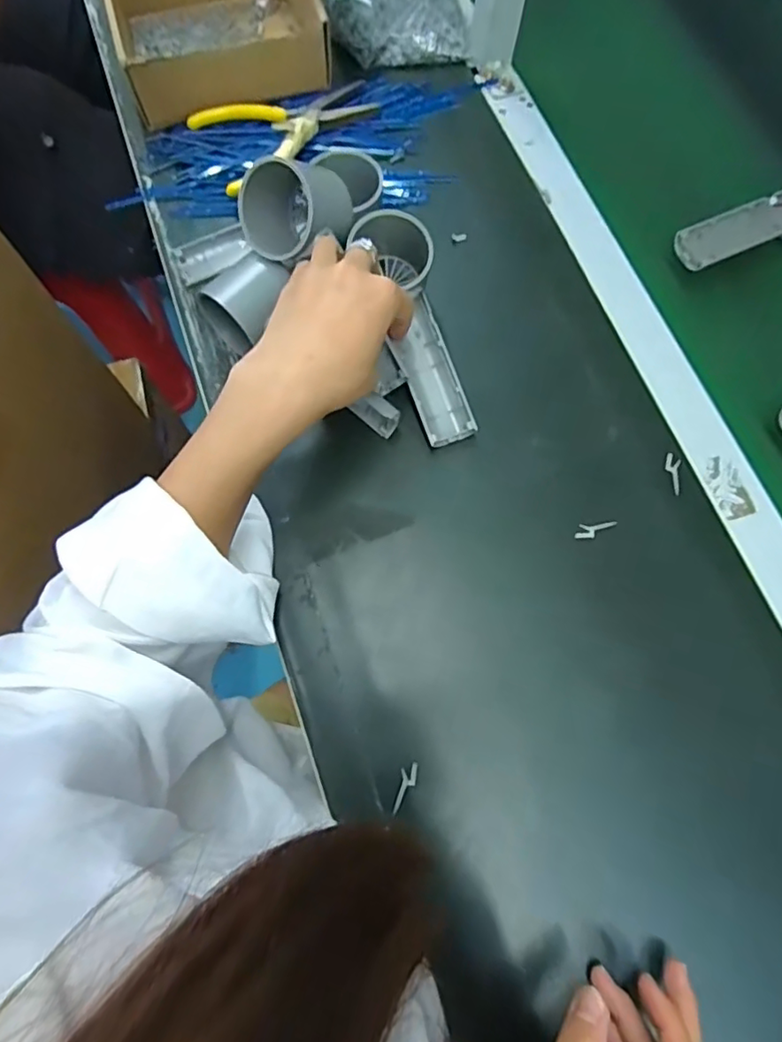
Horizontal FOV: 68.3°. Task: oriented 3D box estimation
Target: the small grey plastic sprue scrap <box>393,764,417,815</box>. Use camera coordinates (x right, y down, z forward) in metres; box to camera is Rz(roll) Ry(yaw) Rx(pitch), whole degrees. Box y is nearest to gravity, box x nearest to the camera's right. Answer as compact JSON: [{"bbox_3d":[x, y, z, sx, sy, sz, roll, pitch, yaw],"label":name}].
[{"bbox_3d":[0.009,0.154,0.332,0.009,0.004,0.028,11,75,3],"label":"small grey plastic sprue scrap"}]

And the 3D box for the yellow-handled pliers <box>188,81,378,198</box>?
[{"bbox_3d":[-0.083,-0.328,0.471,0.145,0.015,0.092,-28,74,-7],"label":"yellow-handled pliers"}]

